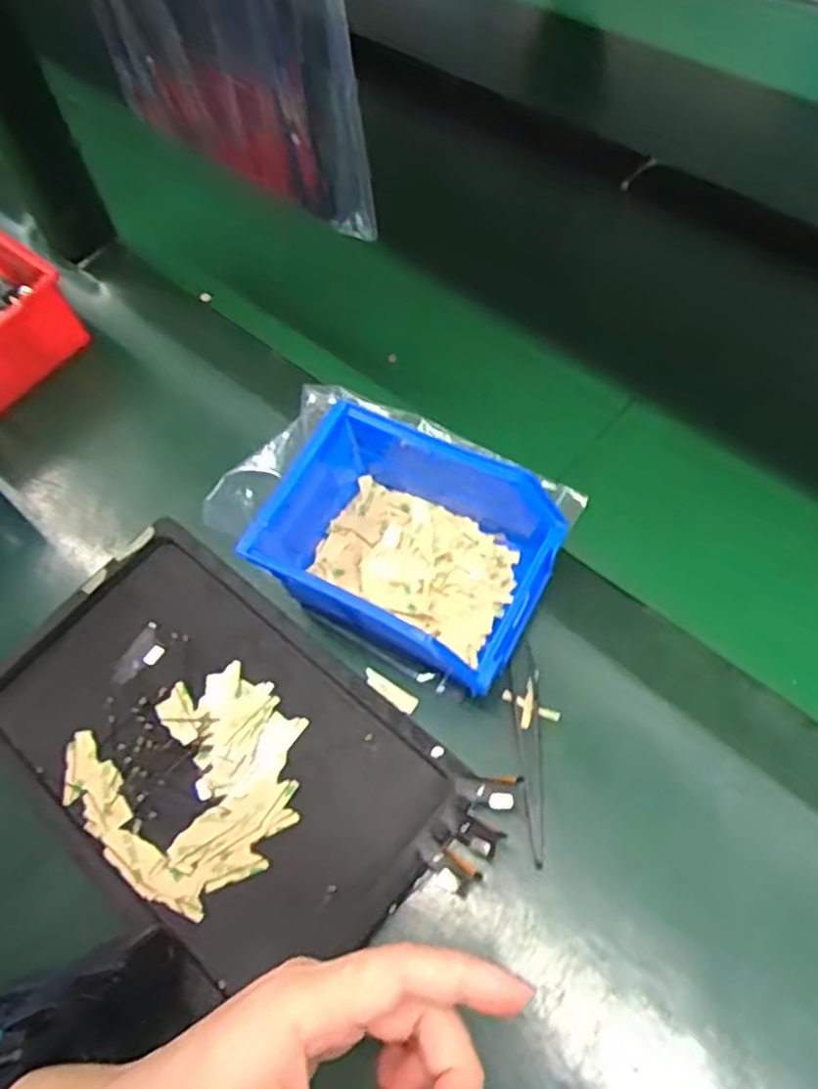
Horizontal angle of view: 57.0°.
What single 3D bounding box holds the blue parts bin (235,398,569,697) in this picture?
[{"bbox_3d":[0.003,-0.002,0.408,0.143,0.069,0.122,25,65,17],"label":"blue parts bin"}]

